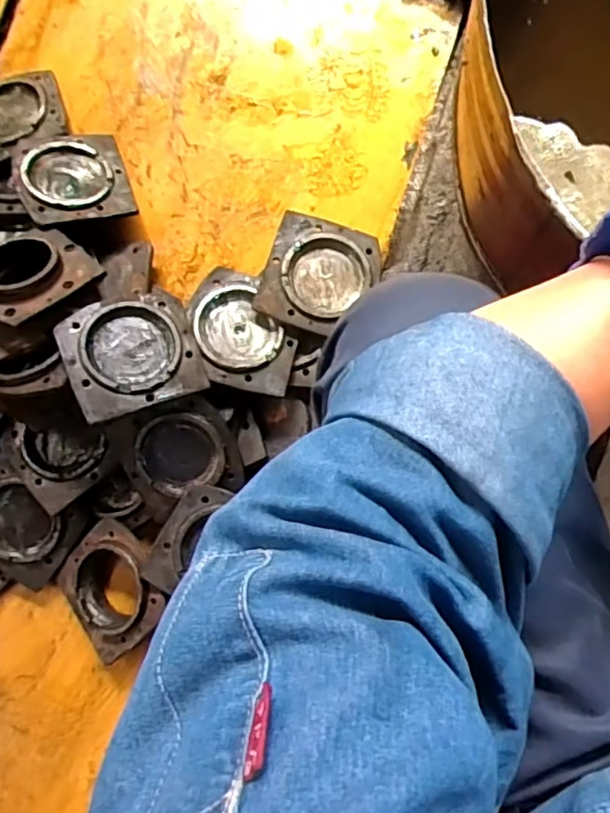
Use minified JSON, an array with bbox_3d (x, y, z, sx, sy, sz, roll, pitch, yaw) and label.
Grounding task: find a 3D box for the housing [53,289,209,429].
[{"bbox_3d":[-0.239,-0.071,0.855,0.172,0.040,0.160,-21,78,-9],"label":"housing"}]

